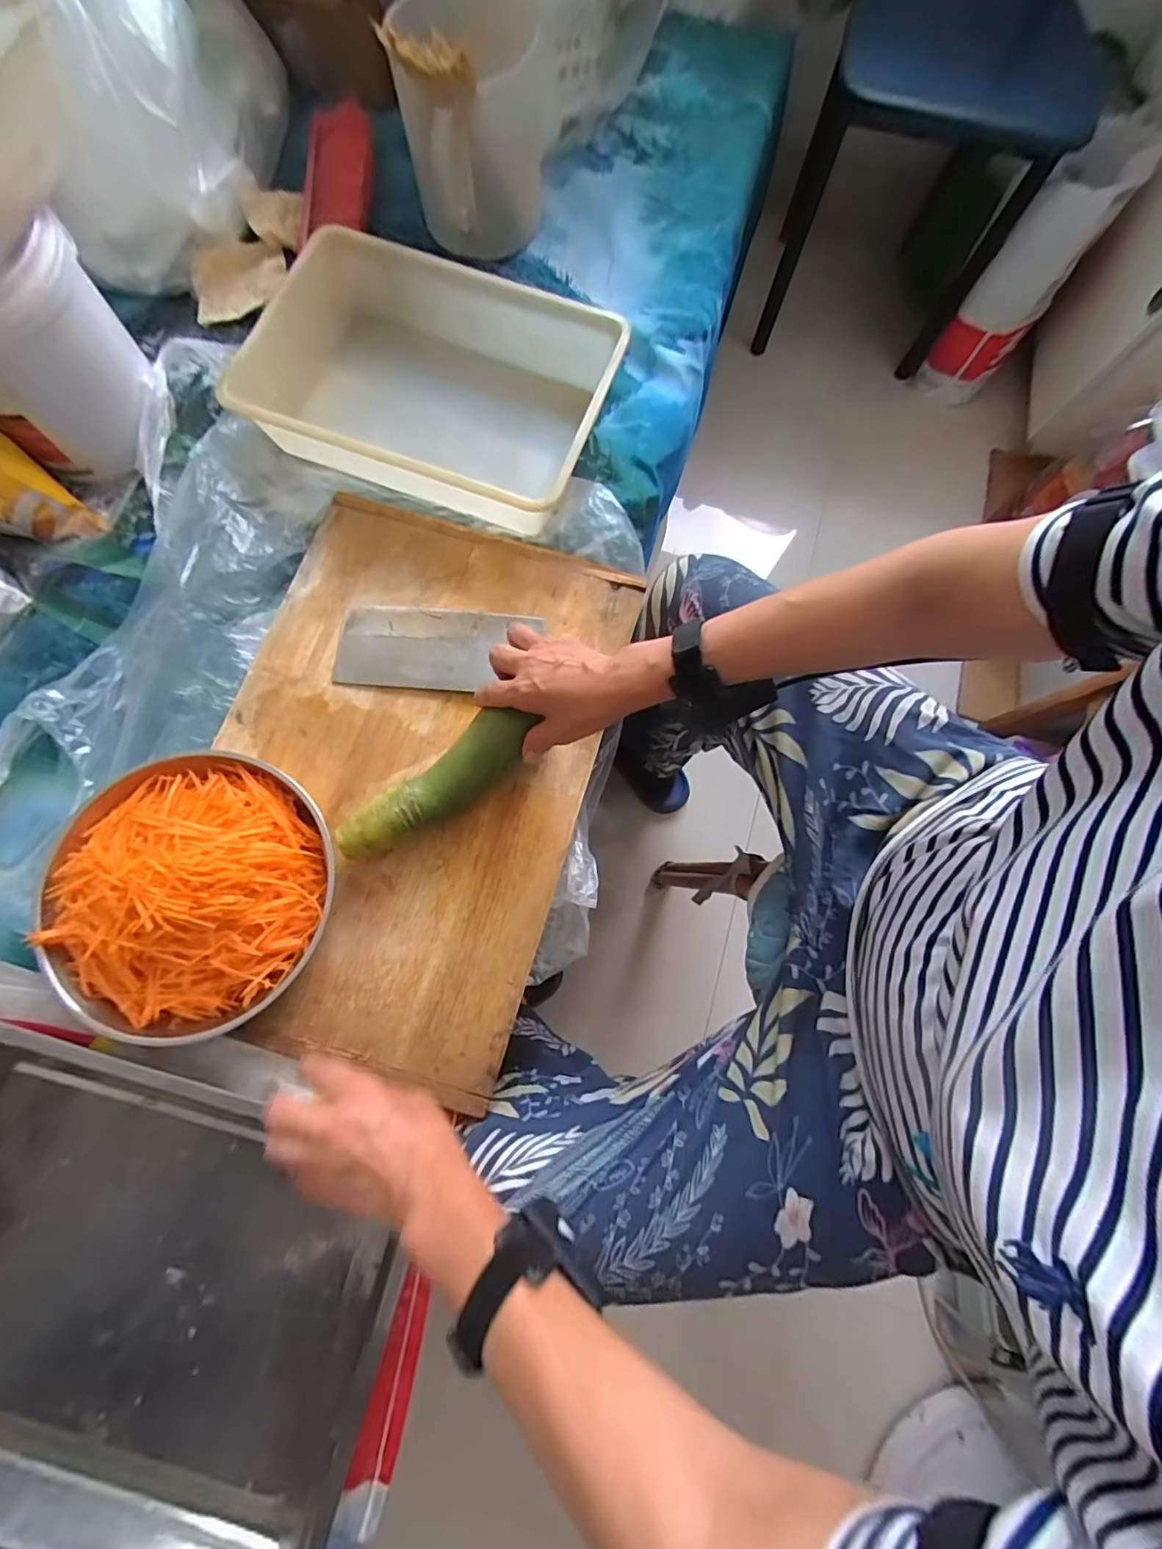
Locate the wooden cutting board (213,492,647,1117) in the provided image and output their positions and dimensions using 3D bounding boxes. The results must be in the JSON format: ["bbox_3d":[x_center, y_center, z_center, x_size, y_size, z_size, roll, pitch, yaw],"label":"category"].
[{"bbox_3d":[-0.180,-0.015,0.558,0.362,0.025,0.547,16,78,2],"label":"wooden cutting board"}]

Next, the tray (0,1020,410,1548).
[{"bbox_3d":[-0.376,0.416,0.449,0.433,0.044,0.335,15,78,2],"label":"tray"}]

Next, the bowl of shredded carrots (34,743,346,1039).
[{"bbox_3d":[-0.348,0.101,0.491,0.227,0.087,0.239,0,78,-2],"label":"bowl of shredded carrots"}]

